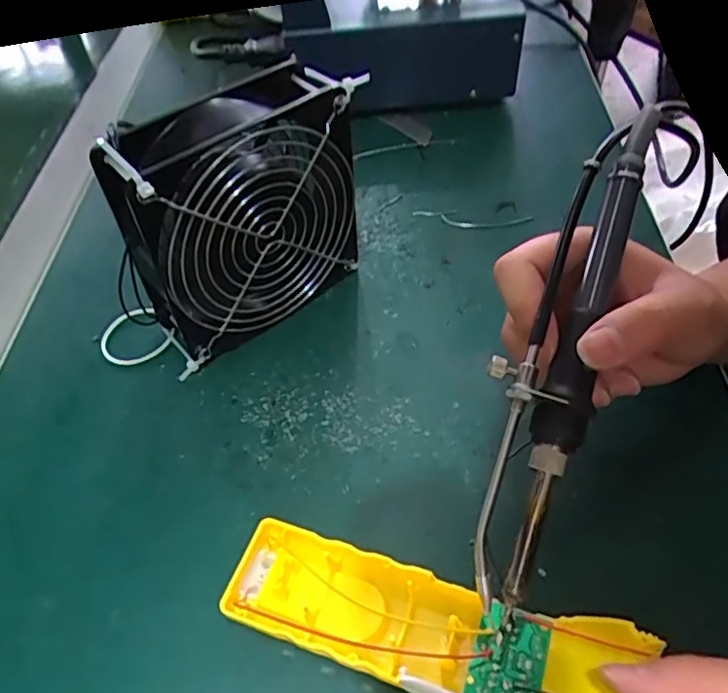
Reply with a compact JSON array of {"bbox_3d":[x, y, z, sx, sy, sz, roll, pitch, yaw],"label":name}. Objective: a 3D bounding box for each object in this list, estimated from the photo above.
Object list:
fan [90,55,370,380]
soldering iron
[{"bbox_3d":[-0.060,-0.067,0.329,0.125,0.126,0.046,-36,57,-25],"label":"fan"},{"bbox_3d":[0.075,-0.009,0.233,0.035,0.015,0.201,16,76,16],"label":"soldering iron"}]

